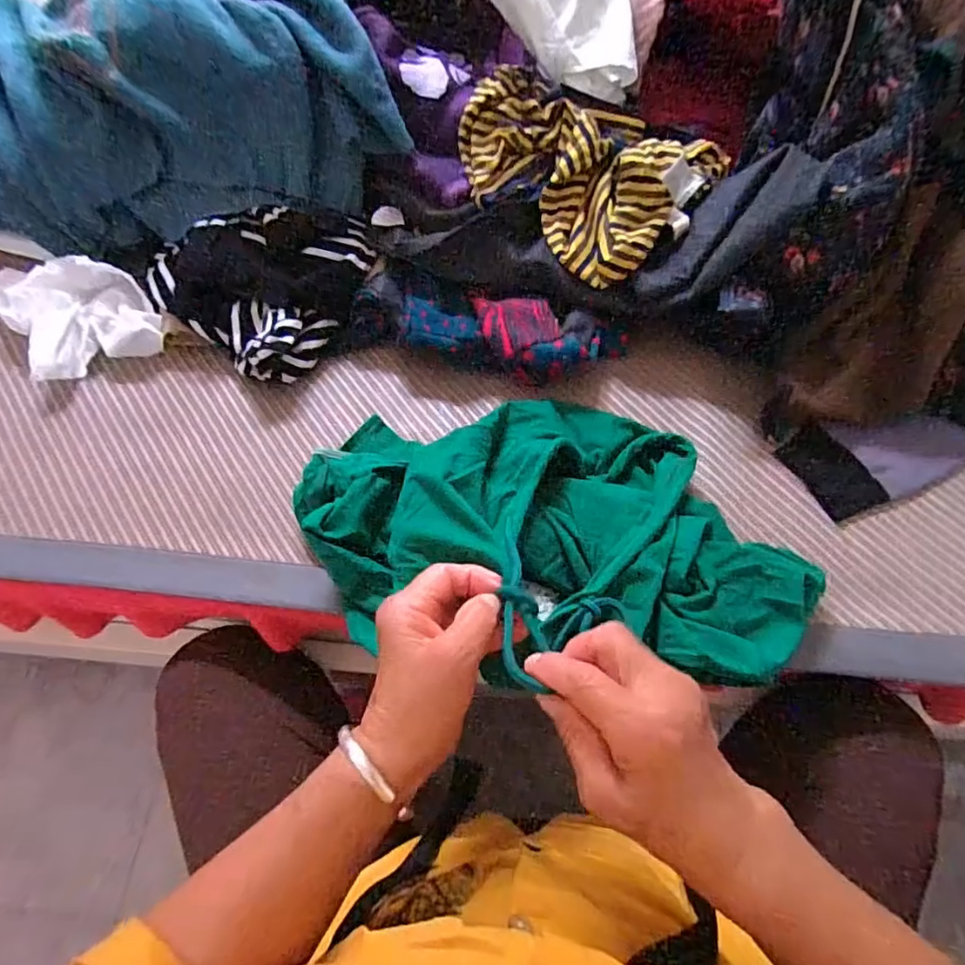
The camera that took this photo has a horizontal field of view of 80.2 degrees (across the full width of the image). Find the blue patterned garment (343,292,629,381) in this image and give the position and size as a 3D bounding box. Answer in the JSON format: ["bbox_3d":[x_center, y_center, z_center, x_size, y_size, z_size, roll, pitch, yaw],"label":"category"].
[{"bbox_3d":[0.002,-0.148,0.575,0.269,0.044,0.066,10,65,6],"label":"blue patterned garment"}]

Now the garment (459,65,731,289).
[{"bbox_3d":[0.102,-0.326,0.589,0.232,0.091,0.197,34,69,16],"label":"garment"}]

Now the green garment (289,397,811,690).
[{"bbox_3d":[0.054,0.025,0.445,0.389,0.128,0.247,-4,64,-1],"label":"green garment"}]

